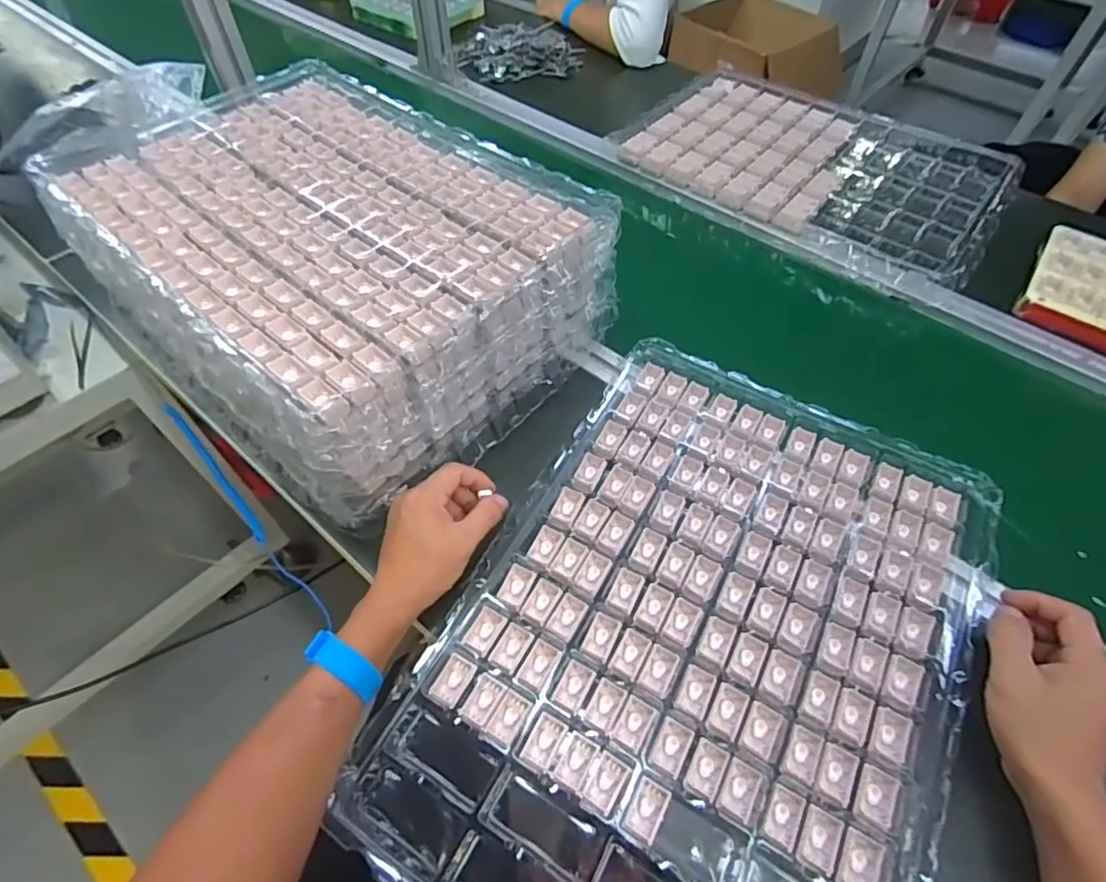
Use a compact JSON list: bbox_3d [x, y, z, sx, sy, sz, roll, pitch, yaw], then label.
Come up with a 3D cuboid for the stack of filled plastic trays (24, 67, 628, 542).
[{"bbox_3d":[-0.224,-0.200,0.593,0.504,0.115,0.356,37,62,22],"label":"stack of filled plastic trays"}]

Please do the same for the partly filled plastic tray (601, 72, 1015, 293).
[{"bbox_3d":[0.375,-0.408,0.832,0.493,0.031,0.349,34,60,19],"label":"partly filled plastic tray"}]

